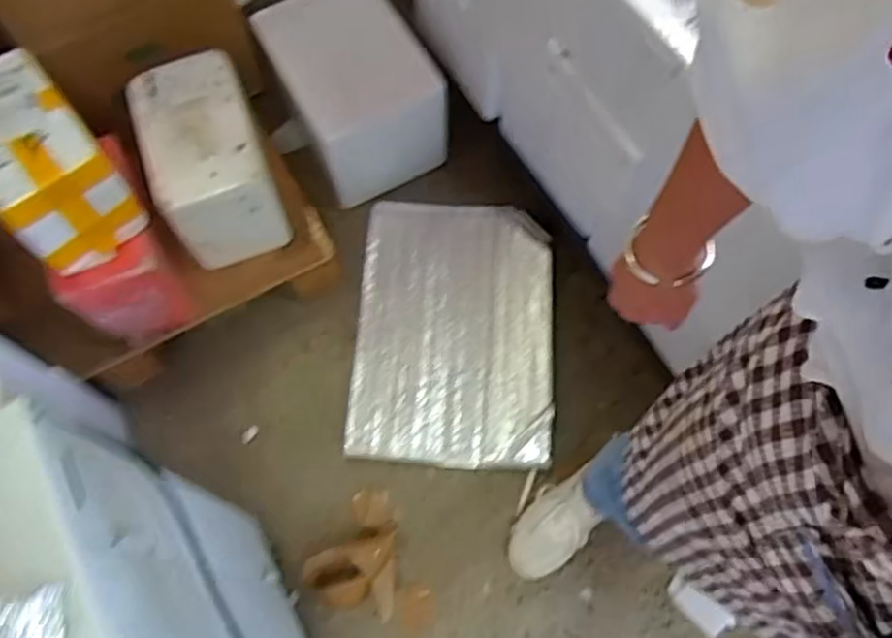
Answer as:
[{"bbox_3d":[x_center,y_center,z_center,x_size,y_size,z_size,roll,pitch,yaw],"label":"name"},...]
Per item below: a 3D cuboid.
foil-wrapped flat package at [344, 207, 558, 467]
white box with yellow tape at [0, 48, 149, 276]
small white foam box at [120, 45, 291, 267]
[{"bbox_3d":[0.015,0.009,1.283,0.343,0.034,0.499,3,67,2],"label":"foil-wrapped flat package"},{"bbox_3d":[-0.558,-0.215,0.983,0.152,0.176,0.238,-36,71,-14],"label":"white box with yellow tape"},{"bbox_3d":[-0.387,-0.259,1.179,0.174,0.182,0.274,-21,68,-8],"label":"small white foam box"}]

